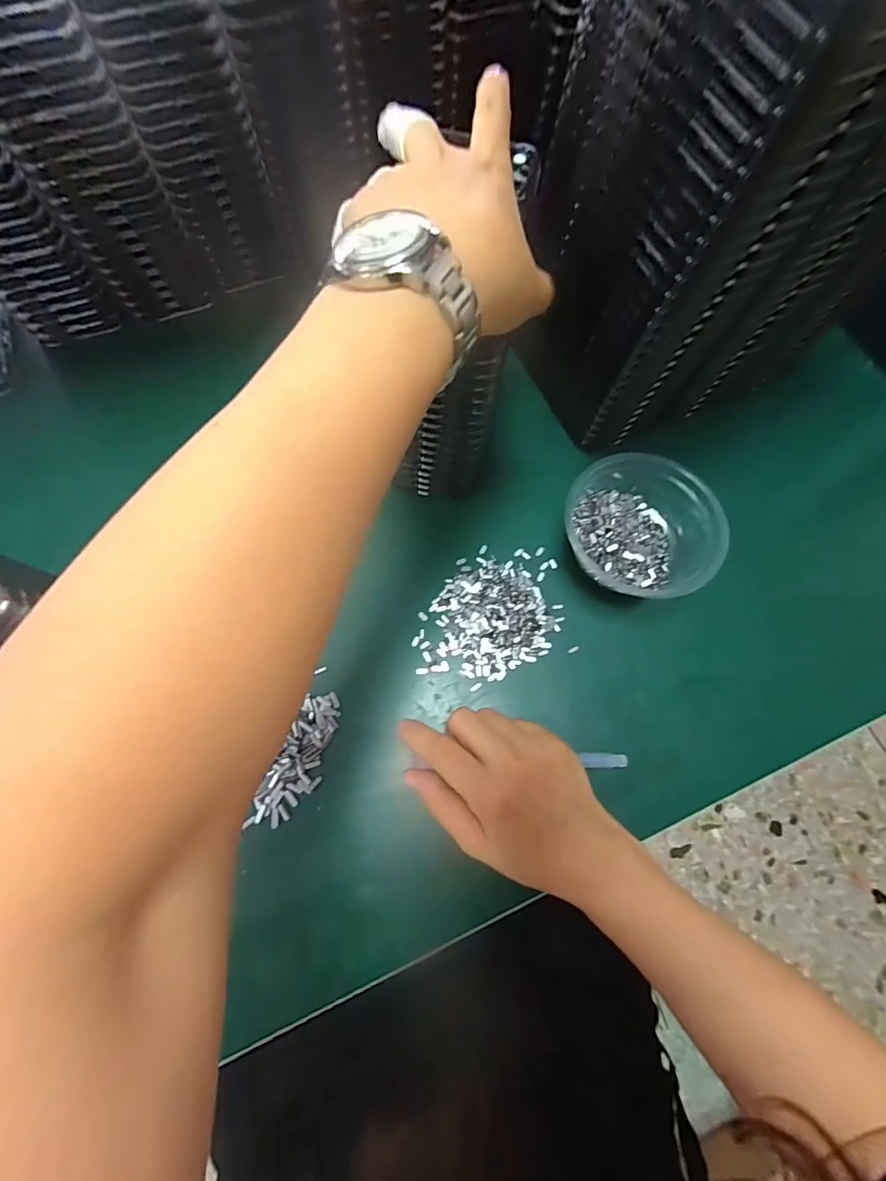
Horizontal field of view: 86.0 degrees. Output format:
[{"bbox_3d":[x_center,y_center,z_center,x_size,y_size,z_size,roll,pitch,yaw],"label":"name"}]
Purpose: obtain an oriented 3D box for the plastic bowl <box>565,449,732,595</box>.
[{"bbox_3d":[0.145,-0.046,0.359,0.107,0.057,0.095,27,73,7],"label":"plastic bowl"}]

